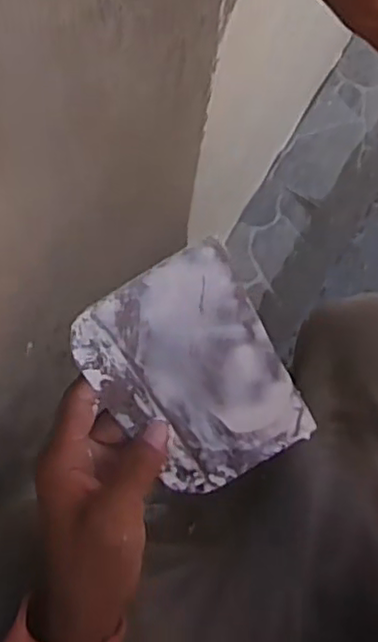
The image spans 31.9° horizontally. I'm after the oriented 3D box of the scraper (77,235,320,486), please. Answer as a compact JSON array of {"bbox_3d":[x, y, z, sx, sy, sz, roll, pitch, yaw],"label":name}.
[{"bbox_3d":[0.005,0.035,0.364,0.092,0.004,0.141,-30,118,1],"label":"scraper"}]

